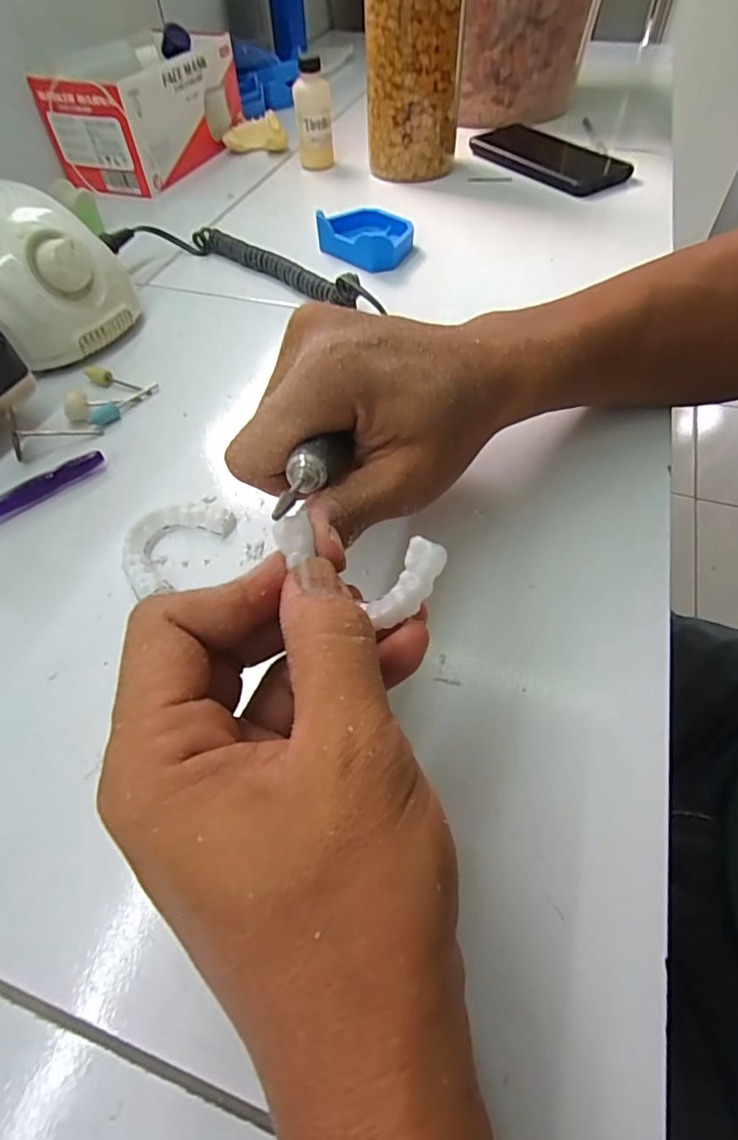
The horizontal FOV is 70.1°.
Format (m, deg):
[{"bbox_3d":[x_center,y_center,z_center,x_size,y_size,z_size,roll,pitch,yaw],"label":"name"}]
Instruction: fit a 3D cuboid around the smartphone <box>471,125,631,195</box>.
[{"bbox_3d":[0.189,-0.427,0.542,0.090,0.015,0.161,-32,62,-20],"label":"smartphone"}]

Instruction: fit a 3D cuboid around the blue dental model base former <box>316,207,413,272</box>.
[{"bbox_3d":[0.001,-0.278,0.438,0.079,0.026,0.060,33,65,22],"label":"blue dental model base former"}]

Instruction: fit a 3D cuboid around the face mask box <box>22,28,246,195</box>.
[{"bbox_3d":[-0.230,-0.488,0.555,0.111,0.089,0.203,17,60,14],"label":"face mask box"}]

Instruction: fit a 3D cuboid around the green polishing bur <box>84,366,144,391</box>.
[{"bbox_3d":[-0.167,-0.124,0.342,0.043,0.007,0.010,22,58,17],"label":"green polishing bur"}]

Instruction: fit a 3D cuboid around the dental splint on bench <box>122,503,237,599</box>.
[{"bbox_3d":[-0.100,-0.014,0.262,0.038,0.010,0.058,26,62,18],"label":"dental splint on bench"}]

